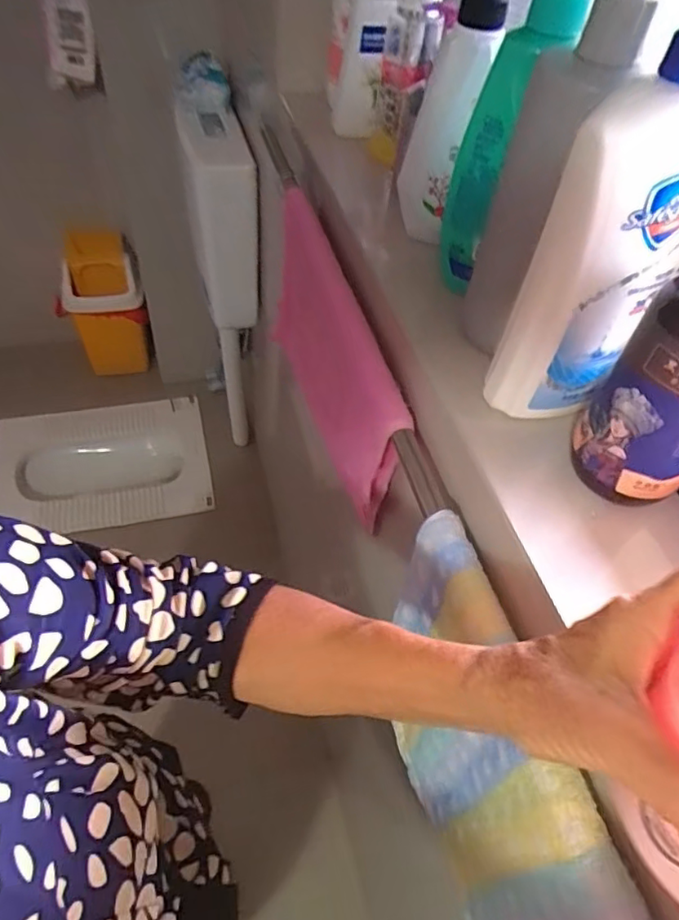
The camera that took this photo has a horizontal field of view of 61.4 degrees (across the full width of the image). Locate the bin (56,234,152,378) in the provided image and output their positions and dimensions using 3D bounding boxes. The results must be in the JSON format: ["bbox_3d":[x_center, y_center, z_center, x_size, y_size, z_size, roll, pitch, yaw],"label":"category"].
[{"bbox_3d":[-0.715,-0.450,1.748,0.238,0.395,0.200,-10,52,-14],"label":"bin"}]

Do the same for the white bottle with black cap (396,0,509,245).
[{"bbox_3d":[0.089,-0.286,0.484,0.063,0.191,0.049,10,50,2],"label":"white bottle with black cap"}]

